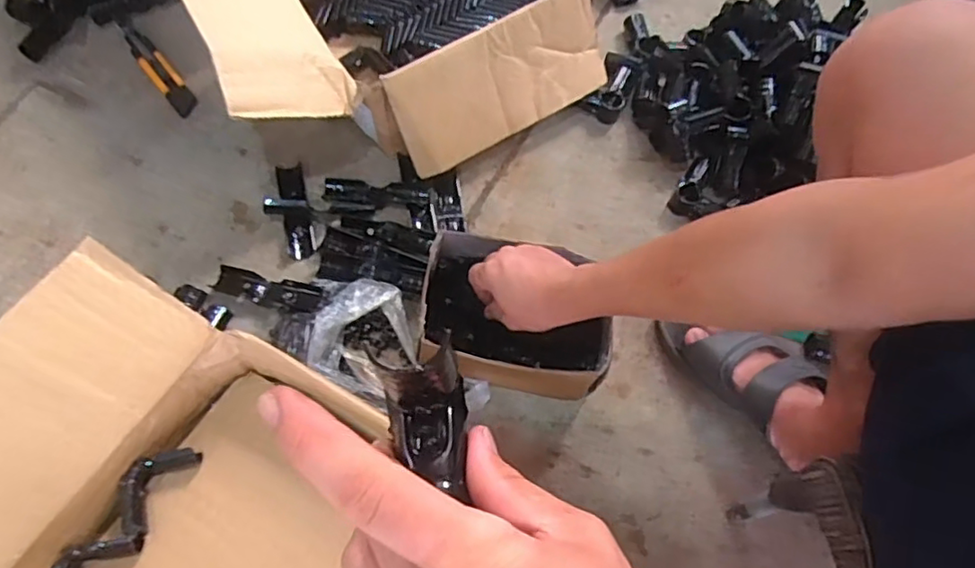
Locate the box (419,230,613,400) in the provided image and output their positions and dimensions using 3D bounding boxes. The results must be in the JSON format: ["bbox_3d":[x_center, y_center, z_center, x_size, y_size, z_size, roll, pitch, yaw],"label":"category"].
[{"bbox_3d":[0.034,0.034,0.685,0.199,0.089,0.143,8,65,0],"label":"box"}]

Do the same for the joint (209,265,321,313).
[{"bbox_3d":[-0.245,0.006,0.701,0.124,0.028,0.034,16,66,4],"label":"joint"}]

